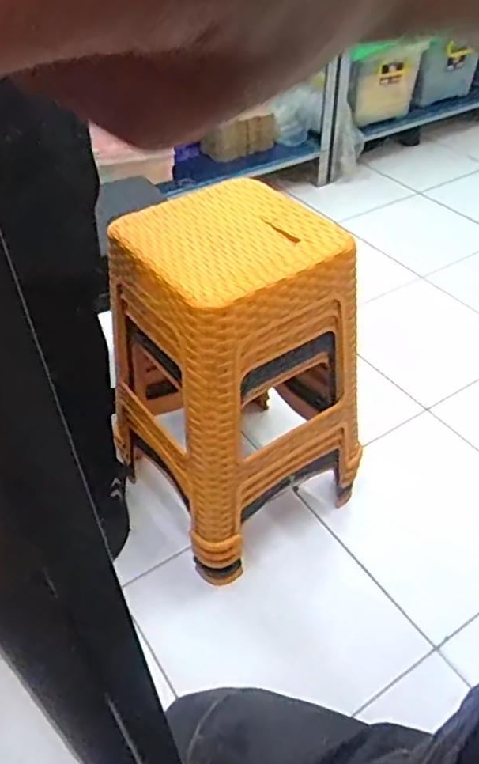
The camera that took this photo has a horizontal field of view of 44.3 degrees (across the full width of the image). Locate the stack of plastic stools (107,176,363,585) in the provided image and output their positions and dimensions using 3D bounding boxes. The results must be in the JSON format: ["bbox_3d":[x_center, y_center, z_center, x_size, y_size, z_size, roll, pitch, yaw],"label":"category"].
[{"bbox_3d":[-0.021,0.011,1.002,0.290,0.543,0.296,-28,50,-25],"label":"stack of plastic stools"}]

